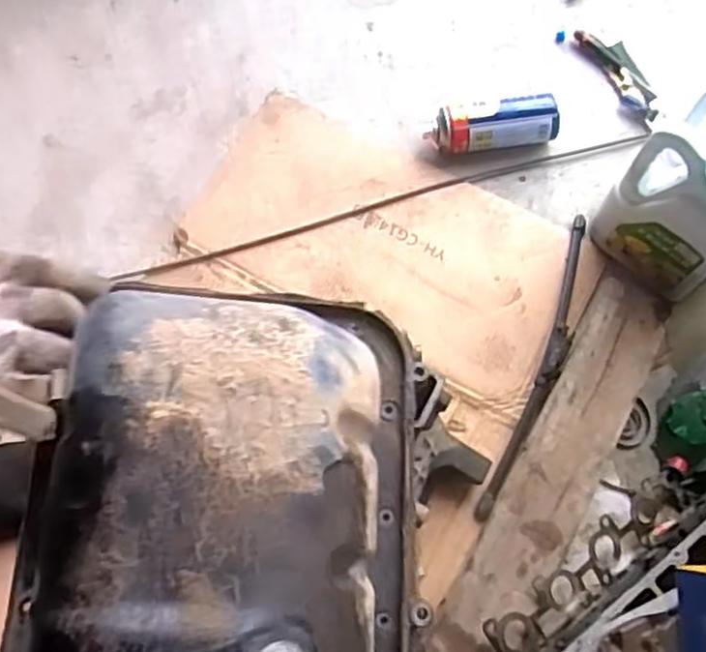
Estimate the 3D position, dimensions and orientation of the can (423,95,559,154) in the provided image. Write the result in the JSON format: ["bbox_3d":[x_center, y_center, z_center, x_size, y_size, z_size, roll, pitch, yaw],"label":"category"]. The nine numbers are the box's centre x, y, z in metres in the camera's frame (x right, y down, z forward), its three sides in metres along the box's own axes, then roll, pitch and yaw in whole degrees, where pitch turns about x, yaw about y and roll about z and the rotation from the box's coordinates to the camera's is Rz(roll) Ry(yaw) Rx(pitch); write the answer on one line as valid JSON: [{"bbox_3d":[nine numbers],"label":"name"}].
[{"bbox_3d":[0.190,-0.275,1.026,0.180,0.068,0.064,-7,71,-2],"label":"can"}]

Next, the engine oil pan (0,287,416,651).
[{"bbox_3d":[-0.077,0.165,0.366,0.218,0.158,0.364,1,71,1],"label":"engine oil pan"}]

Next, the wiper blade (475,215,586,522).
[{"bbox_3d":[0.243,0.041,0.934,0.038,0.042,0.427,21,73,7],"label":"wiper blade"}]

